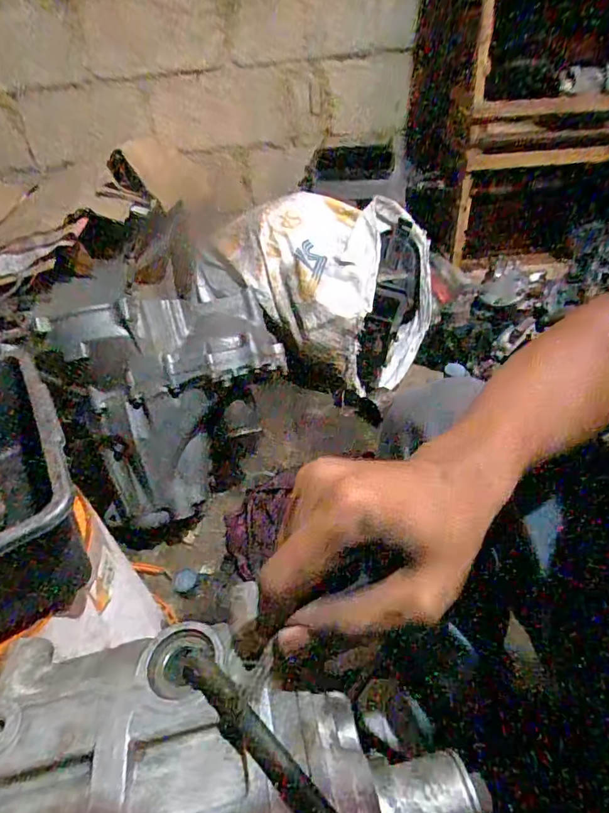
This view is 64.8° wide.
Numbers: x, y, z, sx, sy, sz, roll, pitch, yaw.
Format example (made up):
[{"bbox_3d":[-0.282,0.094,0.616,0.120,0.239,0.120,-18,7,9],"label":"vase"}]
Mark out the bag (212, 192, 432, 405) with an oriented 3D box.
[{"bbox_3d":[0.031,-0.310,1.240,0.523,0.358,0.399,19,46,27],"label":"bag"}]

